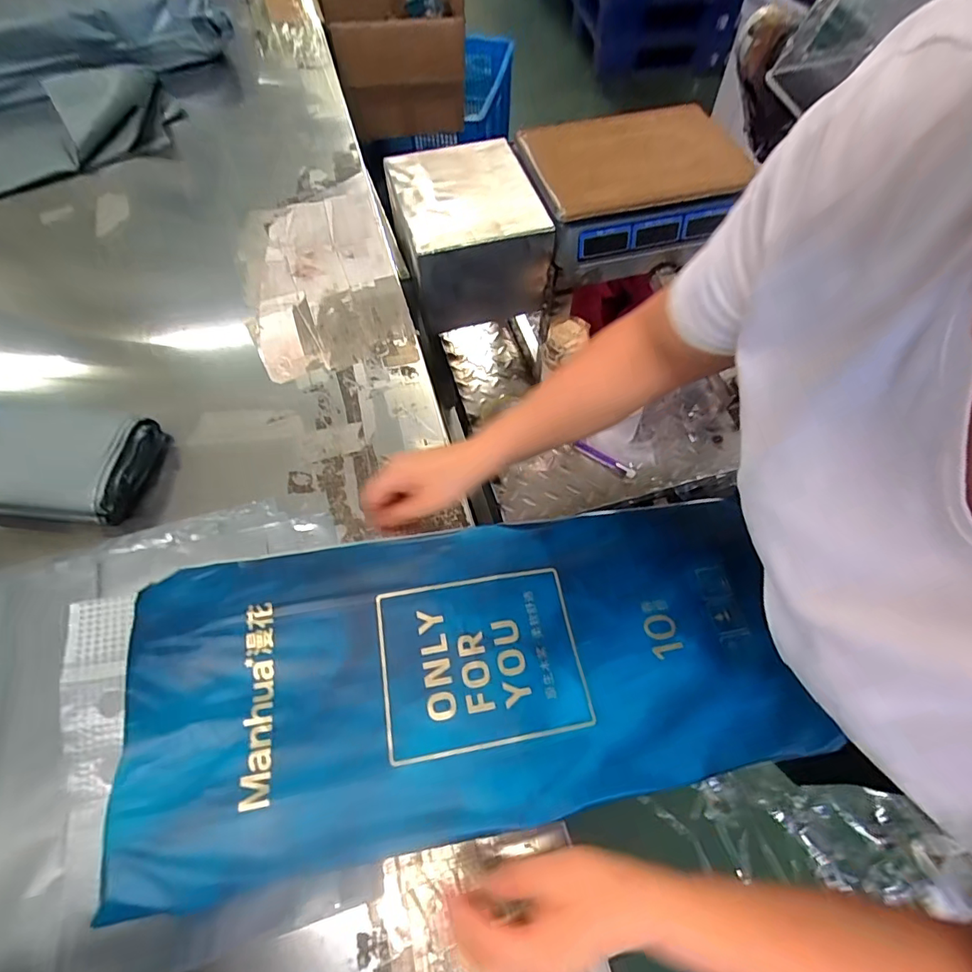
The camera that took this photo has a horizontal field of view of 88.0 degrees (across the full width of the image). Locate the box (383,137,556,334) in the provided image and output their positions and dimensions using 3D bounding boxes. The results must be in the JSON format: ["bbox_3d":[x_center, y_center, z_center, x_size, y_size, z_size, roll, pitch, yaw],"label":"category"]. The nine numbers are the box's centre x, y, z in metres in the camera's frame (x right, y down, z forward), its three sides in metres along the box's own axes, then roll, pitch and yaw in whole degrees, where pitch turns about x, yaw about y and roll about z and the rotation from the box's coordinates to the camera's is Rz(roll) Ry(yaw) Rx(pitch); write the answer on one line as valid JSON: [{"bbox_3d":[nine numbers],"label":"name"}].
[{"bbox_3d":[-0.033,-0.407,0.816,0.209,0.165,0.234,-17,63,-9],"label":"box"}]

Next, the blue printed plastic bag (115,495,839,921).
[{"bbox_3d":[0.001,0.133,0.391,0.506,0.018,0.218,-7,62,-11],"label":"blue printed plastic bag"}]

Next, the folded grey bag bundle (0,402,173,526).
[{"bbox_3d":[-0.579,-0.034,0.559,0.388,0.050,0.133,2,61,-1],"label":"folded grey bag bundle"}]

